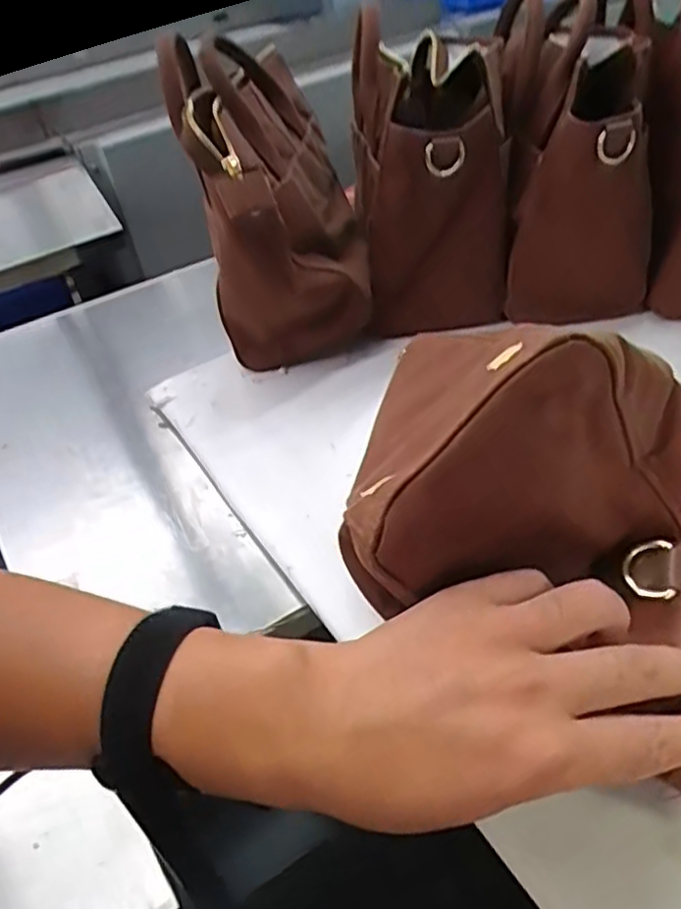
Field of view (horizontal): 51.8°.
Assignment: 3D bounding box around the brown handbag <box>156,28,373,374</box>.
[{"bbox_3d":[-0.056,-0.226,0.627,0.143,0.212,0.270,-12,42,-3],"label":"brown handbag"}]

